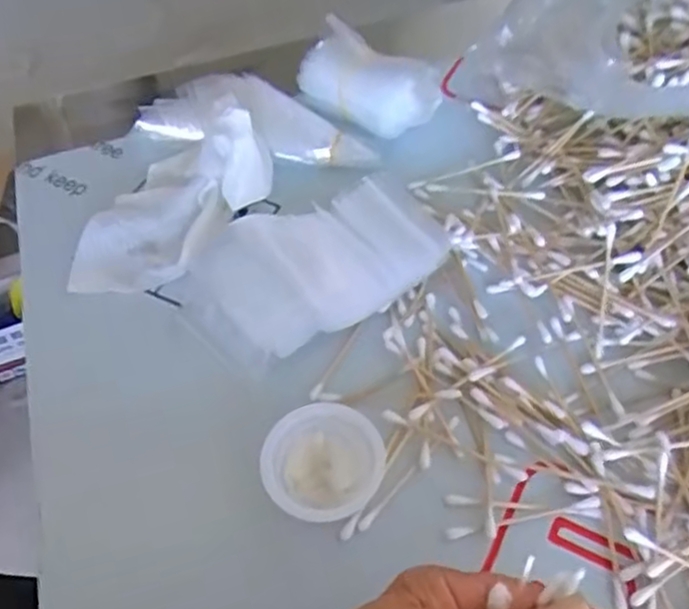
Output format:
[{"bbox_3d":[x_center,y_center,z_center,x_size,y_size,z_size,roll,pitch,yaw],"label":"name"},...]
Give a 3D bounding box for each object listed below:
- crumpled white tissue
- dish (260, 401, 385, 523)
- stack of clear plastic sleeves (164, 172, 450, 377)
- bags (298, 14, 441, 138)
[{"bbox_3d":[-0.103,-0.060,0.417,0.136,0.043,0.080,-37,59,10],"label":"crumpled white tissue"},{"bbox_3d":[-0.009,0.073,0.328,0.052,0.032,0.049,-2,57,3],"label":"dish"},{"bbox_3d":[-0.021,-0.021,0.390,0.135,0.027,0.078,-27,59,-12],"label":"stack of clear plastic sleeves"},{"bbox_3d":[0.016,-0.146,0.473,0.089,0.035,0.055,27,63,20],"label":"bags"}]

